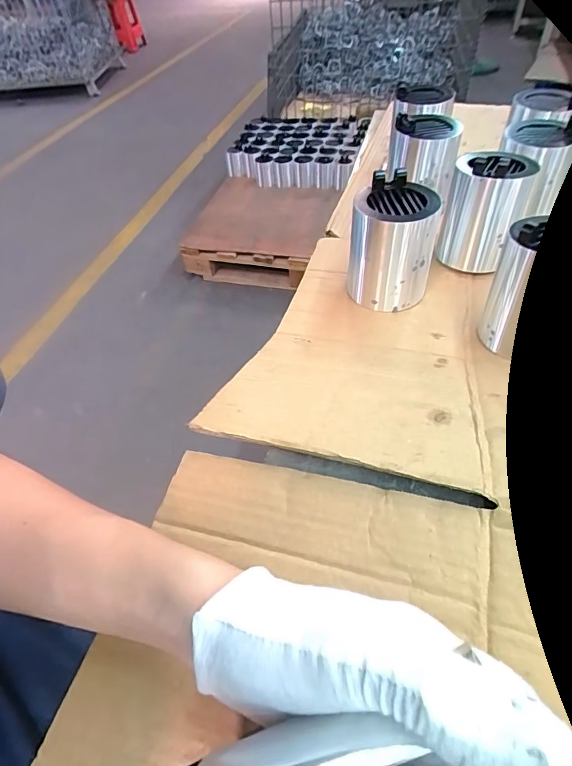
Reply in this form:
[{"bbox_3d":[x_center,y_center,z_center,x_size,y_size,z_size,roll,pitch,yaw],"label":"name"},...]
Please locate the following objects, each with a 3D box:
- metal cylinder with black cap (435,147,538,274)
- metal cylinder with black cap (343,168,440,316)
[{"bbox_3d":[0.235,-0.206,0.506,0.079,0.120,0.081,25,56,24],"label":"metal cylinder with black cap"},{"bbox_3d":[0.113,-0.147,0.471,0.086,0.115,0.080,2,50,7],"label":"metal cylinder with black cap"}]

